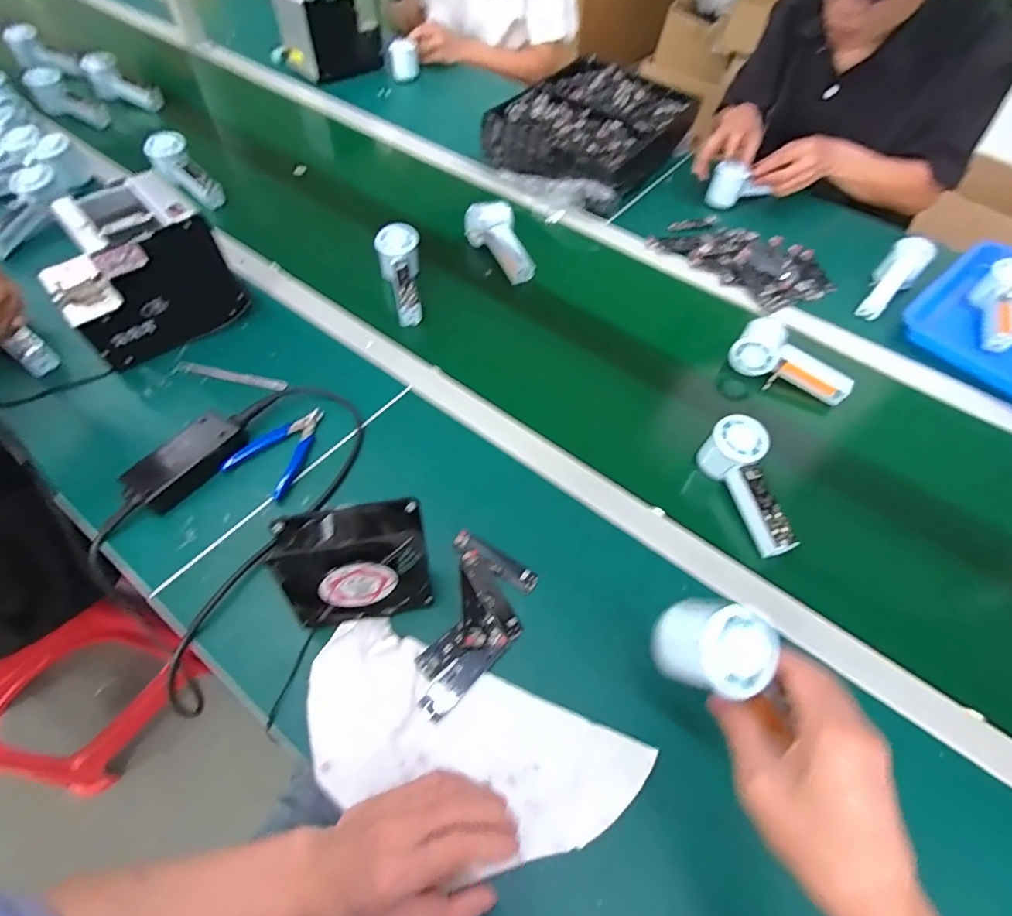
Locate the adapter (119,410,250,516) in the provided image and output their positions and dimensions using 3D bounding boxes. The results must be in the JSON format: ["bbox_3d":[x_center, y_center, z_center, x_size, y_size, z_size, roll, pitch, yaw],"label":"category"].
[{"bbox_3d":[-0.341,0.001,0.538,0.058,0.033,0.119,33,61,17],"label":"adapter"}]

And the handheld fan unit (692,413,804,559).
[{"bbox_3d":[0.271,0.030,0.546,0.049,0.066,0.147,-14,58,-12],"label":"handheld fan unit"}]

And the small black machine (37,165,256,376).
[{"bbox_3d":[-0.454,-0.227,0.616,0.131,0.145,0.183,37,62,19],"label":"small black machine"}]

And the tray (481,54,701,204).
[{"bbox_3d":[0.177,-0.642,0.978,0.295,0.076,0.414,30,60,16],"label":"tray"}]

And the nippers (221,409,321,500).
[{"bbox_3d":[-0.249,-0.015,0.566,0.079,0.007,0.116,24,58,12],"label":"nippers"}]

